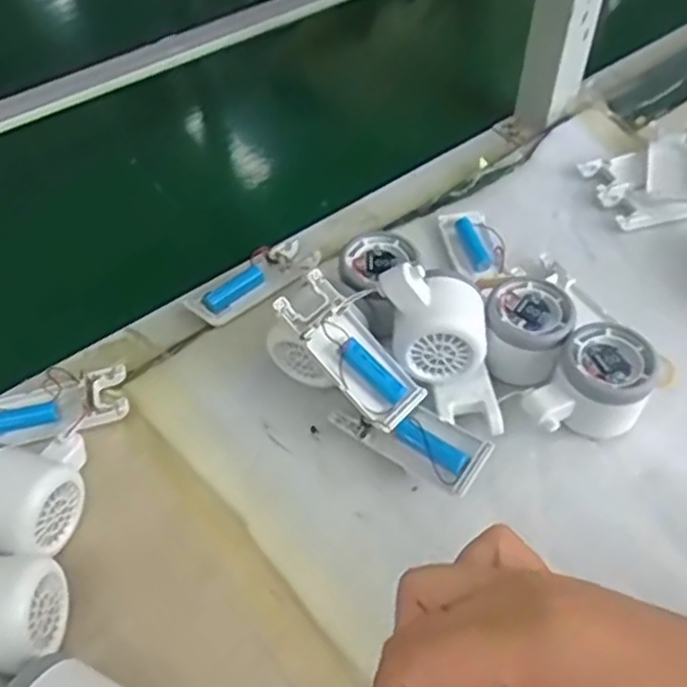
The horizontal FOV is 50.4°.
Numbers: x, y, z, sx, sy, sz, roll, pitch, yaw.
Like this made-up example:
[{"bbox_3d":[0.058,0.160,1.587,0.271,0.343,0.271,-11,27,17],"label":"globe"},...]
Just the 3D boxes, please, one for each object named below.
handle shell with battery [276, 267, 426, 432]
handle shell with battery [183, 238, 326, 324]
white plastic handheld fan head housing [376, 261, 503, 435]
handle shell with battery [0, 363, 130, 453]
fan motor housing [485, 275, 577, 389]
[{"bbox_3d":[0.005,0.004,0.456,0.039,0.019,0.104,-40,89,-28],"label":"handle shell with battery"},{"bbox_3d":[-0.067,-0.047,0.550,0.100,0.018,0.047,-34,58,-24],"label":"handle shell with battery"},{"bbox_3d":[0.066,0.000,0.463,0.056,0.119,0.045,-33,14,-24],"label":"white plastic handheld fan head housing"},{"bbox_3d":[-0.195,0.045,0.478,0.103,0.020,0.048,-13,52,-10],"label":"handle shell with battery"},{"bbox_3d":[0.120,-0.004,0.493,0.057,0.051,0.064,25,55,19],"label":"fan motor housing"}]

